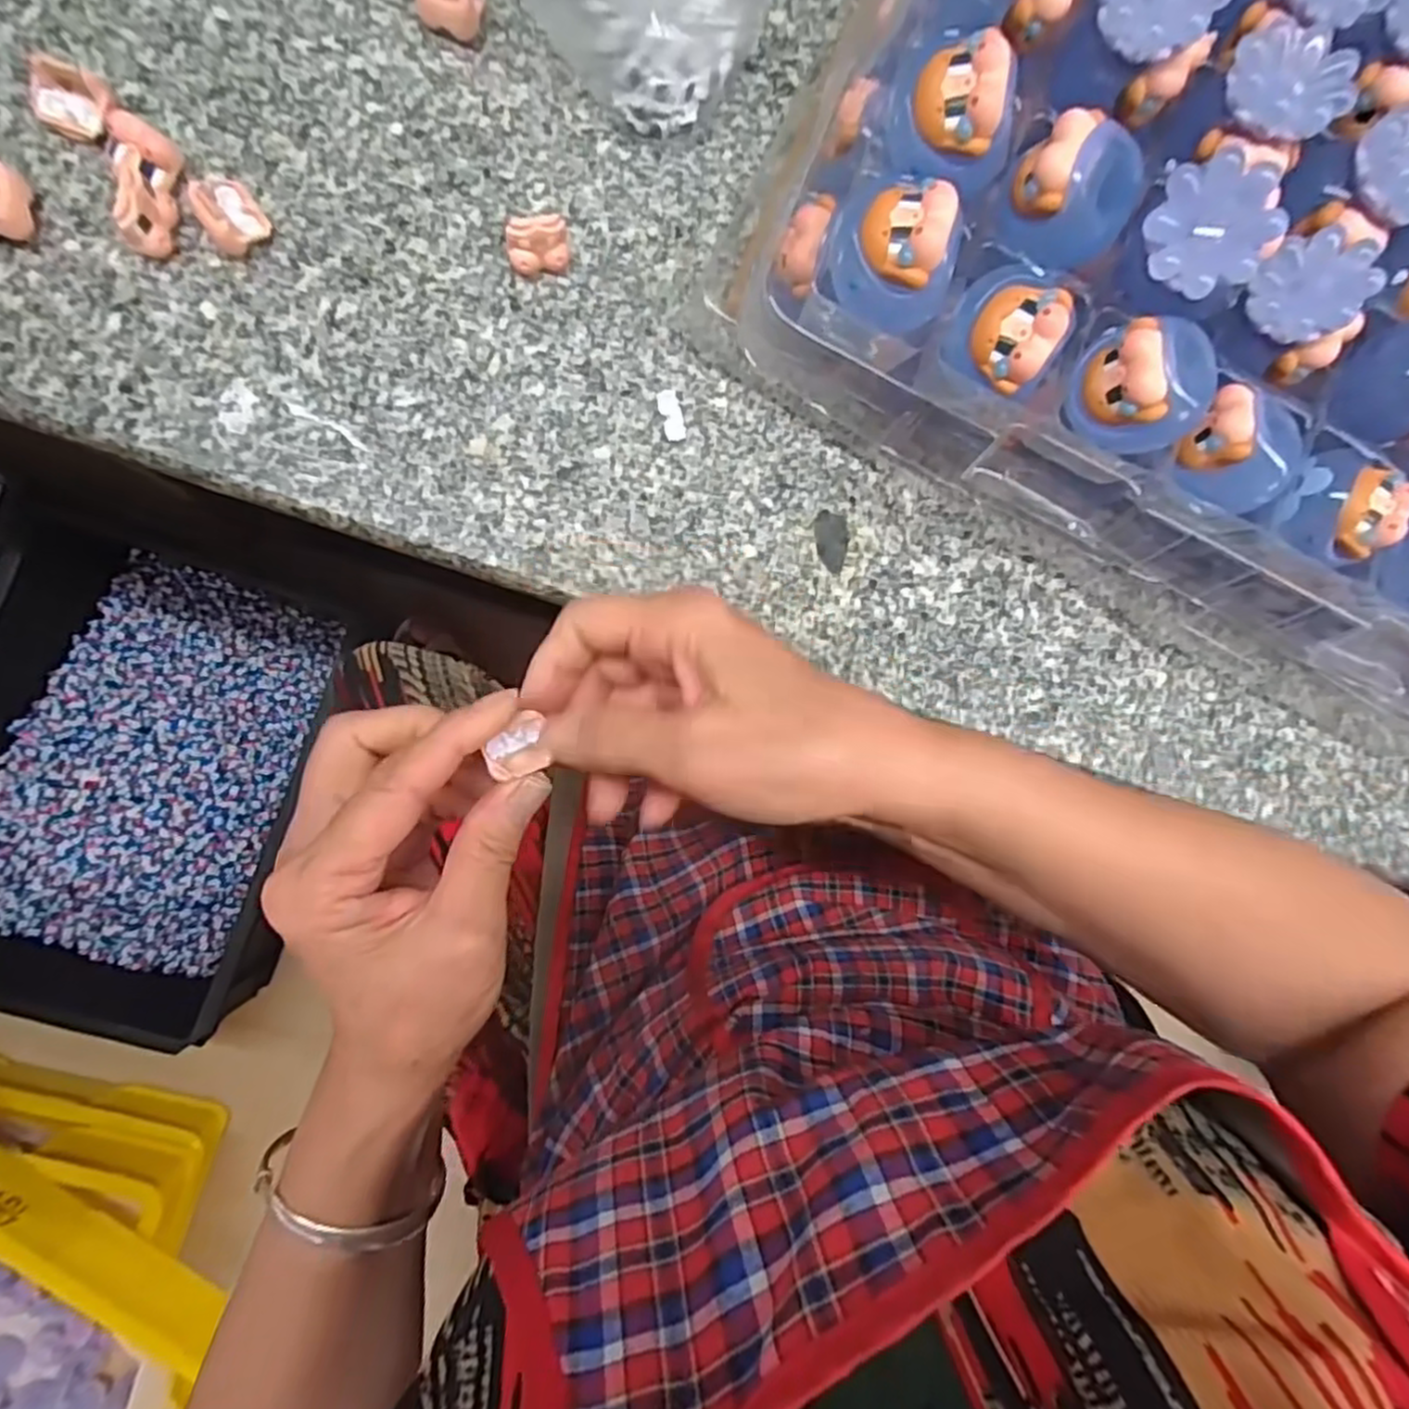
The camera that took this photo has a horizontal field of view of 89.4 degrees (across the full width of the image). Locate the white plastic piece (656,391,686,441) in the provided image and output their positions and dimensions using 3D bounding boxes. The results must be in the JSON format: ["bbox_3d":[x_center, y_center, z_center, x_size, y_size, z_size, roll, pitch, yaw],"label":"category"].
[{"bbox_3d":[-0.013,-0.120,0.294,0.009,0.004,0.021,-16,92,-9],"label":"white plastic piece"}]

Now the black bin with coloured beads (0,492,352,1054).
[{"bbox_3d":[-0.656,0.106,0.838,0.380,0.175,0.586,16,87,-9],"label":"black bin with coloured beads"}]

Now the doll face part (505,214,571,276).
[{"bbox_3d":[-0.064,-0.180,0.279,0.025,0.021,0.014,-19,92,-9],"label":"doll face part"}]

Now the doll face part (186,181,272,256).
[{"bbox_3d":[-0.176,-0.184,0.264,0.020,0.013,0.028,-31,94,-8],"label":"doll face part"}]

